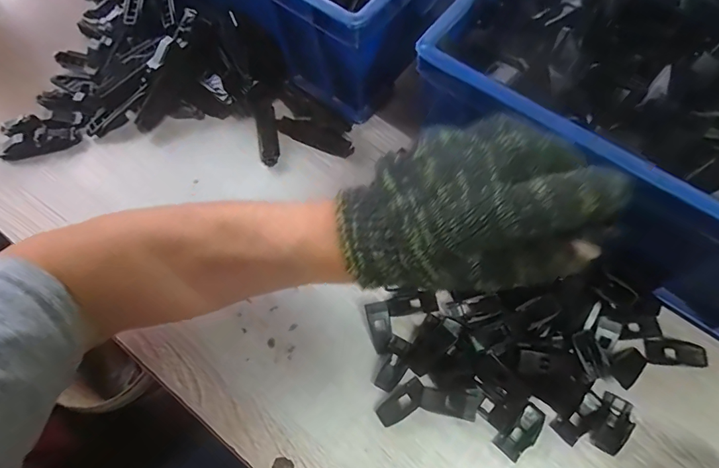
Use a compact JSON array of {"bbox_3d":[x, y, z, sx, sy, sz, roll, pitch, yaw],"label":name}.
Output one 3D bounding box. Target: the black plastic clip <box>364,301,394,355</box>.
[{"bbox_3d":[0.017,0.076,0.345,0.019,0.009,0.040,-9,86,-2],"label":"black plastic clip"}]

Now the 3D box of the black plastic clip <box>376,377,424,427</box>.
[{"bbox_3d":[0.033,0.128,0.326,0.041,0.011,0.019,-38,71,-13],"label":"black plastic clip"}]

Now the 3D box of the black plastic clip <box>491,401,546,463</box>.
[{"bbox_3d":[0.120,0.144,0.314,0.042,0.012,0.020,-42,72,-14],"label":"black plastic clip"}]

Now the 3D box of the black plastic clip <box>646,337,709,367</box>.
[{"bbox_3d":[0.247,0.092,0.334,0.044,0.004,0.020,5,68,4],"label":"black plastic clip"}]

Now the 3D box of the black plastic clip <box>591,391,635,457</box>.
[{"bbox_3d":[0.186,0.138,0.313,0.020,0.012,0.041,29,72,13],"label":"black plastic clip"}]

